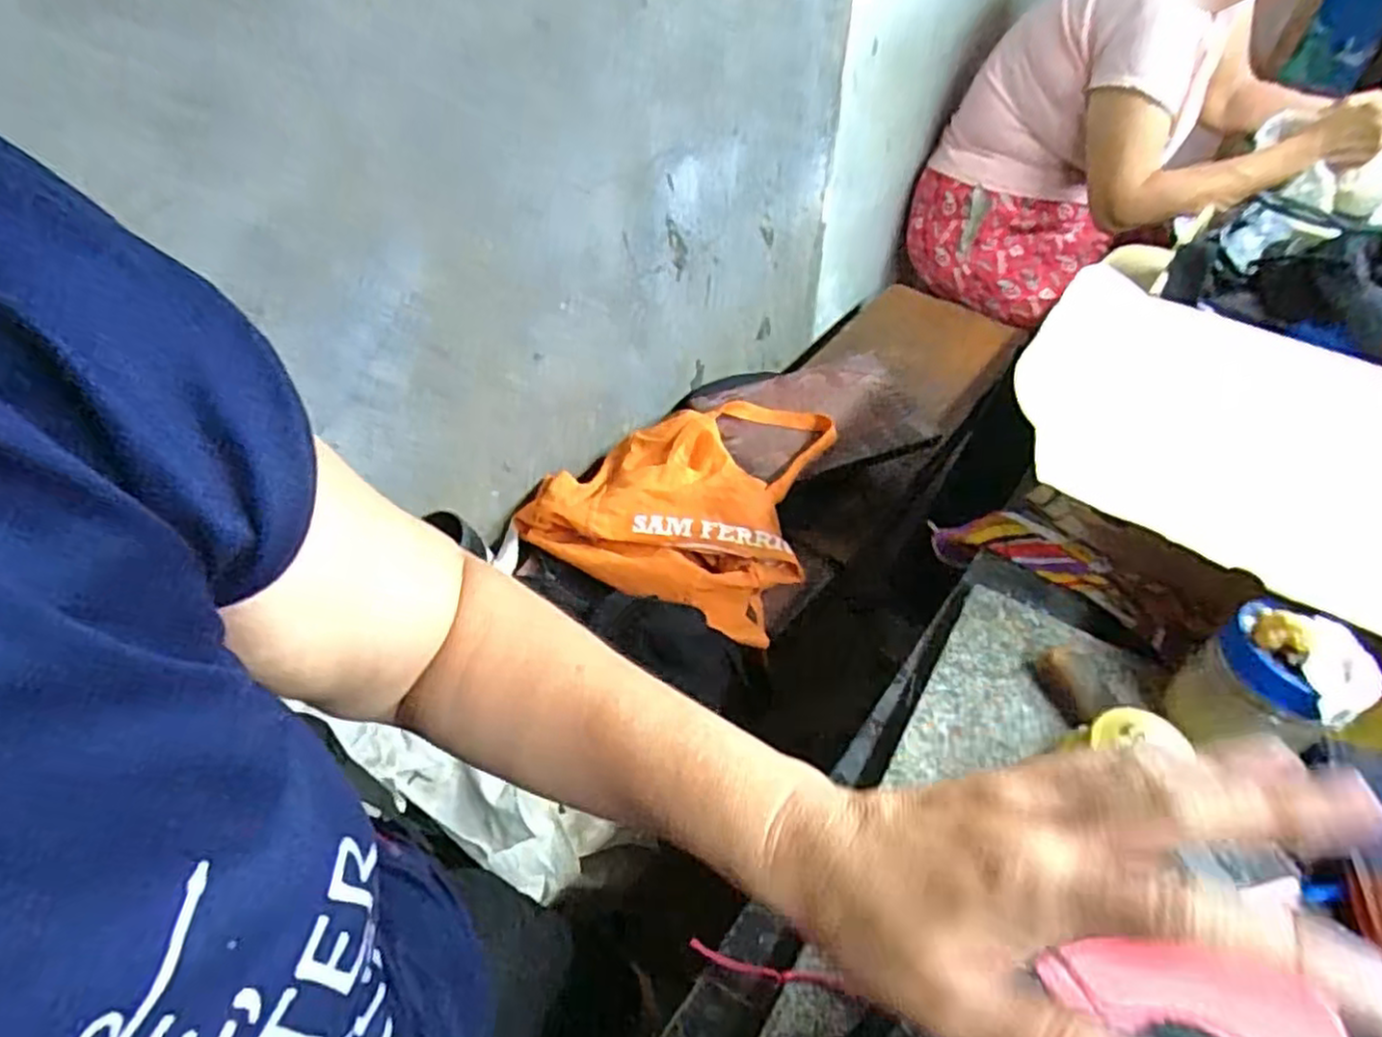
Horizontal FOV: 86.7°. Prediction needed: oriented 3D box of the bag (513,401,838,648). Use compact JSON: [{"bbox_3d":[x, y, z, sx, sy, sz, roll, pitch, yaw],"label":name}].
[{"bbox_3d":[0.000,-0.037,0.867,0.296,0.093,0.328,17,51,15],"label":"bag"}]

